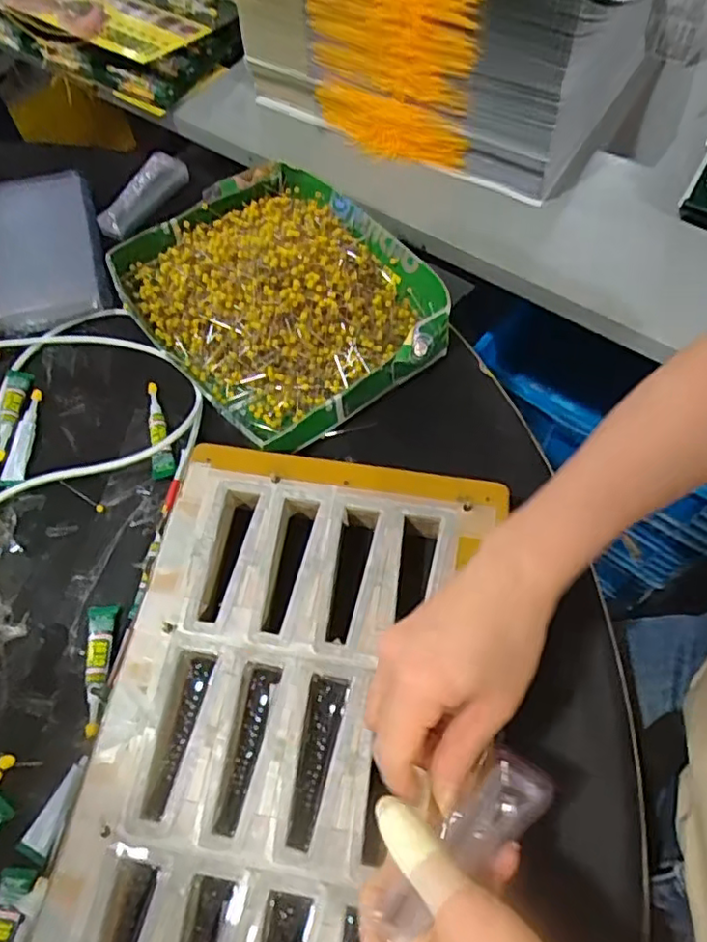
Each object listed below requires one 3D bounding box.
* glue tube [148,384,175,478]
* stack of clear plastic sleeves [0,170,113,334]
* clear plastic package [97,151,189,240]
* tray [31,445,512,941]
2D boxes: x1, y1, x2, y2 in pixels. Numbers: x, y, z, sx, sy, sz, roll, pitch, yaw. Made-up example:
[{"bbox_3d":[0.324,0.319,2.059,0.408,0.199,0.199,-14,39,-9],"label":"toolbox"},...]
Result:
[{"bbox_3d":[-0.150,-0.034,0.494,0.017,0.011,0.083,-10,63,-3],"label":"glue tube"},{"bbox_3d":[-0.277,-0.199,0.570,0.095,0.030,0.168,-17,64,-6],"label":"stack of clear plastic sleeves"},{"bbox_3d":[-0.201,-0.263,0.607,0.035,0.025,0.097,29,68,16],"label":"clear plastic package"},{"bbox_3d":[-0.036,0.167,0.371,0.224,0.034,0.376,6,64,6],"label":"tray"}]

